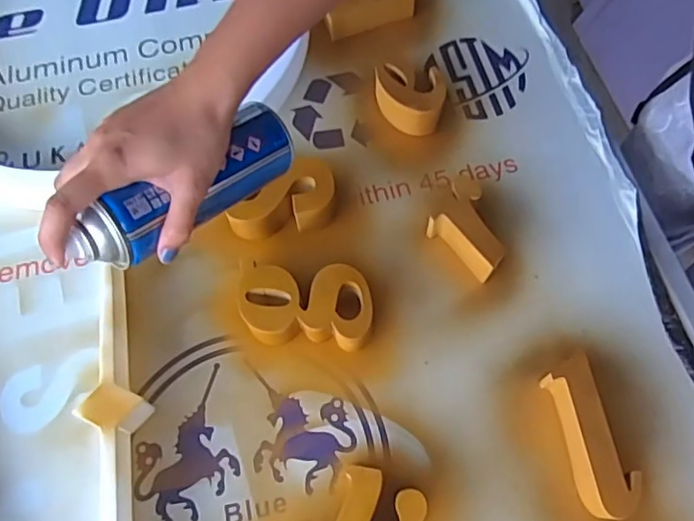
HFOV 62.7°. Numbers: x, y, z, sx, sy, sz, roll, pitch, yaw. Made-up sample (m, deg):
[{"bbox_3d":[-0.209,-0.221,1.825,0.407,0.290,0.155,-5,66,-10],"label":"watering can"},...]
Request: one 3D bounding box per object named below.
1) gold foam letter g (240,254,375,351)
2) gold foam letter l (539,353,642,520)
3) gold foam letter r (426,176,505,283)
[{"bbox_3d":[-0.040,0.040,0.532,0.129,0.044,0.074,7,65,6],"label":"gold foam letter g"},{"bbox_3d":[0.200,0.146,0.476,0.039,0.047,0.129,-11,66,-4],"label":"gold foam letter l"},{"bbox_3d":[0.124,-0.032,0.560,0.063,0.044,0.092,-42,71,-16],"label":"gold foam letter r"}]

